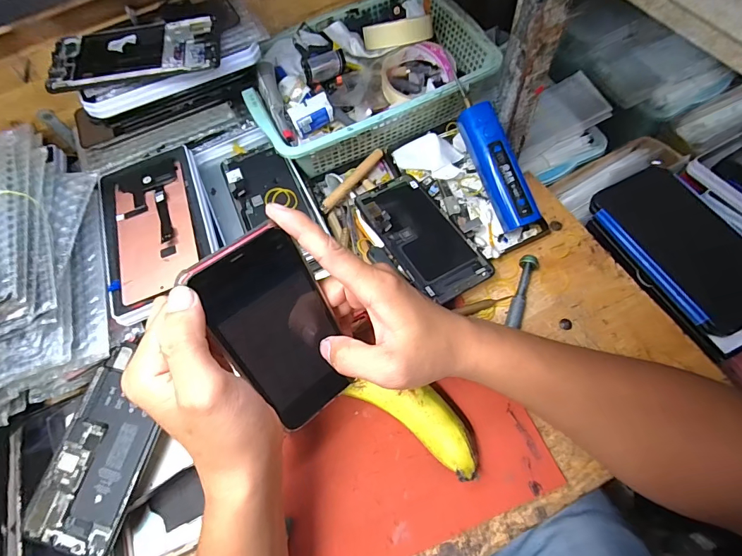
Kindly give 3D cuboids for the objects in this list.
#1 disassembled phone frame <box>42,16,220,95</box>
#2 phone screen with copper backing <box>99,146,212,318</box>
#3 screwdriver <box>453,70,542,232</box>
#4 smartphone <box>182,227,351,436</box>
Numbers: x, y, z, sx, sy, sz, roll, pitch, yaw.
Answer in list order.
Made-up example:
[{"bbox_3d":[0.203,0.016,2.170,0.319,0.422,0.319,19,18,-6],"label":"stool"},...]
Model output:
[{"bbox_3d":[-0.219,-0.210,0.367,0.151,0.011,0.073,-14,64,-1],"label":"disassembled phone frame"},{"bbox_3d":[-0.213,-0.055,0.381,0.094,0.008,0.169,-22,65,-5],"label":"phone screen with copper backing"},{"bbox_3d":[0.124,-0.128,0.402,0.031,0.030,0.161,-21,84,-6],"label":"screwdriver"},{"bbox_3d":[-0.060,0.040,0.276,0.071,0.152,0.011,-37,35,-22],"label":"smartphone"}]

